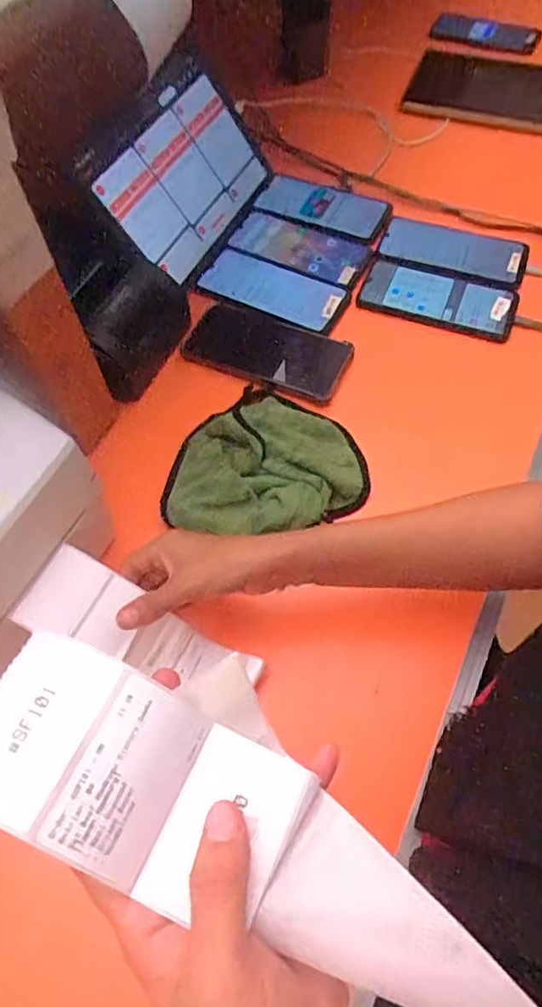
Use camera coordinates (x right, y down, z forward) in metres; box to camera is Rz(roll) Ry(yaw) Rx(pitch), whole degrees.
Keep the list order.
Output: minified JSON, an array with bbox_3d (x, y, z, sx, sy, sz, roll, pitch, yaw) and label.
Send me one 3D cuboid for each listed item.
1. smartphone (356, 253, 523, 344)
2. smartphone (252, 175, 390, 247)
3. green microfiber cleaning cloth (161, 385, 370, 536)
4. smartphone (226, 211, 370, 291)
[{"bbox_3d":[0.180,-0.226,0.620,0.163,0.017,0.077,18,63,13],"label":"smartphone"},{"bbox_3d":[0.065,-0.365,0.703,0.153,0.011,0.081,23,64,15],"label":"smartphone"},{"bbox_3d":[-0.002,-0.043,0.526,0.172,0.028,0.156,2,60,4],"label":"green microfiber cleaning cloth"},{"bbox_3d":[0.036,-0.303,0.669,0.158,0.013,0.083,23,64,15],"label":"smartphone"}]

